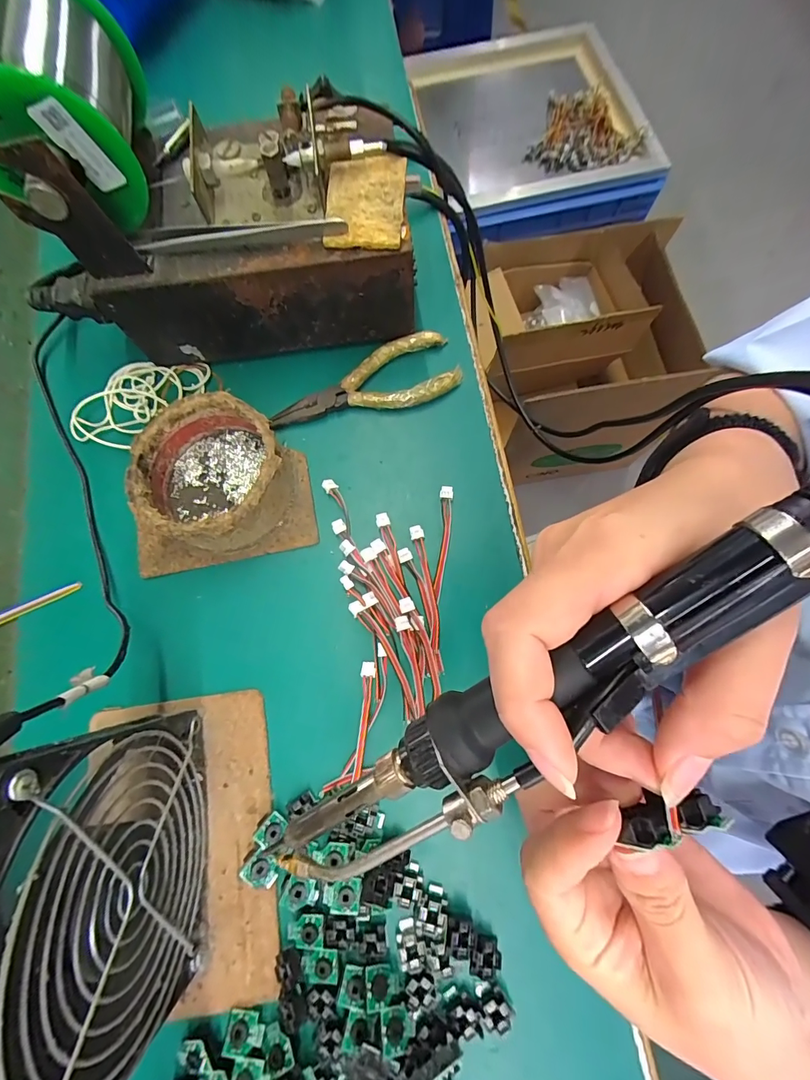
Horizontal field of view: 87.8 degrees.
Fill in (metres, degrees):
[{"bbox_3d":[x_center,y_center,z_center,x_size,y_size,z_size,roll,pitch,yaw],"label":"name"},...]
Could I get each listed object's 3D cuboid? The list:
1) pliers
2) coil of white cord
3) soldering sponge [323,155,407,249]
[{"bbox_3d":[-0.026,-0.099,0.280,0.125,0.011,0.046,-25,77,-4],"label":"pliers"},{"bbox_3d":[-0.180,-0.098,0.282,0.091,0.007,0.049,-43,79,-8],"label":"coil of white cord"},{"bbox_3d":[-0.021,-0.183,0.229,0.041,0.009,0.054,3,76,1],"label":"soldering sponge"}]

